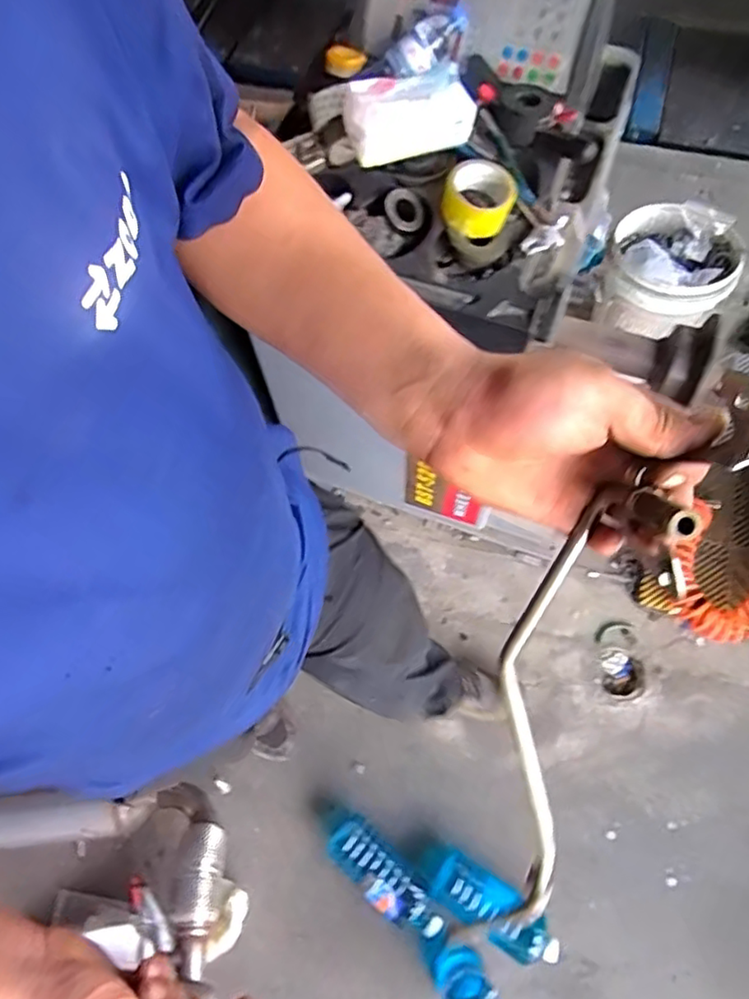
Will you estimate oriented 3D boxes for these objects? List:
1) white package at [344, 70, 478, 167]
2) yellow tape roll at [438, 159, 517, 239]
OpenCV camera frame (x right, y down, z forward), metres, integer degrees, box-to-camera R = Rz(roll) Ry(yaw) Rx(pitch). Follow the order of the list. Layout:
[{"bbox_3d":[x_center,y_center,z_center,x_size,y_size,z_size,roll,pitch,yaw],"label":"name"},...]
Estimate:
[{"bbox_3d":[0.044,-0.480,0.778,0.148,0.064,0.074,-14,68,-4],"label":"white package"},{"bbox_3d":[0.133,-0.382,0.803,0.088,0.053,0.073,12,68,7],"label":"yellow tape roll"}]

